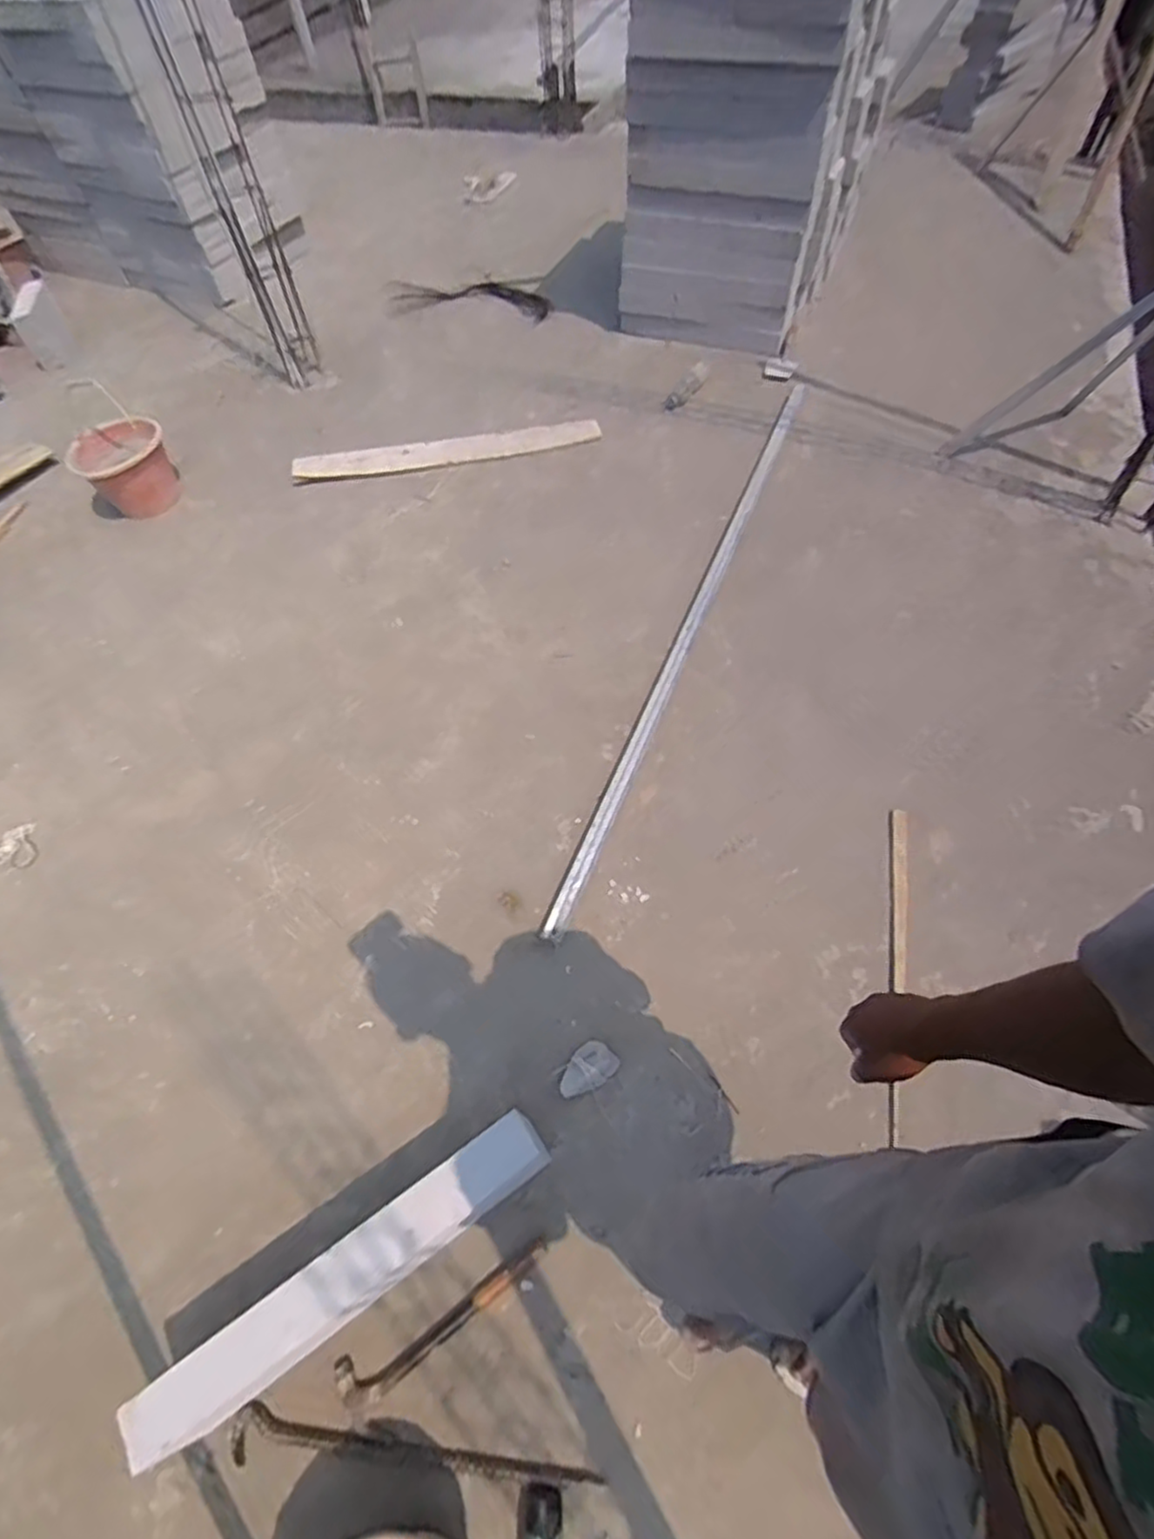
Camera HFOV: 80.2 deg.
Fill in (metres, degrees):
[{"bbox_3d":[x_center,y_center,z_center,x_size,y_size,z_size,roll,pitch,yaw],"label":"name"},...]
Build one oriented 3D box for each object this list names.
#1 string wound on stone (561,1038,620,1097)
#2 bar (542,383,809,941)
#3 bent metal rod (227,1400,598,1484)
[{"bbox_3d":[0.017,0.534,1.216,0.107,0.014,0.070,-38,63,-19],"label":"string wound on stone"},{"bbox_3d":[0.346,-0.478,1.834,0.056,0.044,2.026,19,60,15],"label":"bar"},{"bbox_3d":[-0.237,0.961,0.967,0.532,0.024,0.055,1,57,4],"label":"bent metal rod"}]

